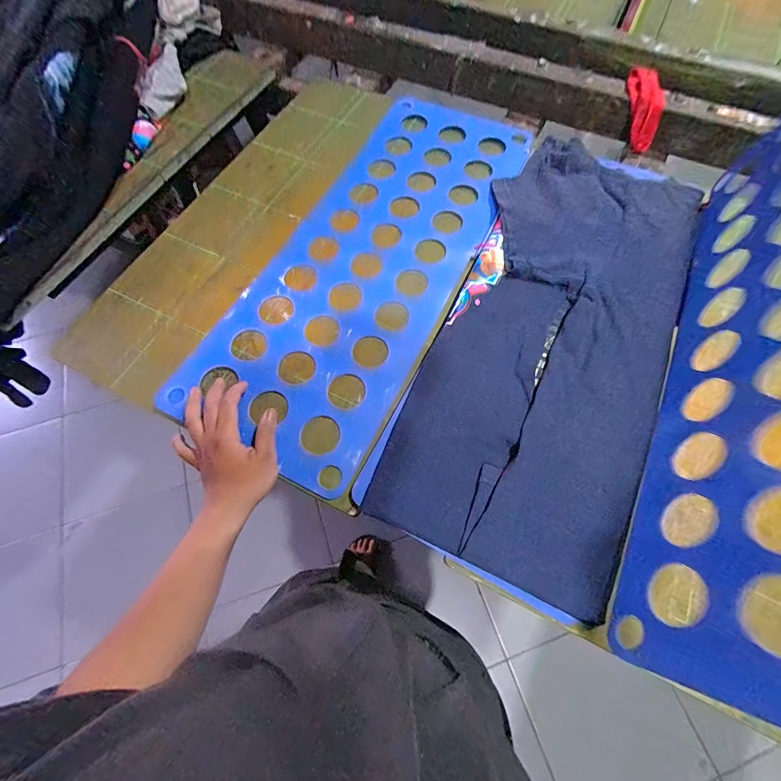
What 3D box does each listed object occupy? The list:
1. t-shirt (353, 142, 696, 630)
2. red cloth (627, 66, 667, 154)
[{"bbox_3d":[0.184,-0.074,0.415,0.220,0.023,0.530,24,70,10],"label":"t-shirt"},{"bbox_3d":[0.364,-0.412,0.544,0.053,0.041,0.119,-5,96,-1],"label":"red cloth"}]

